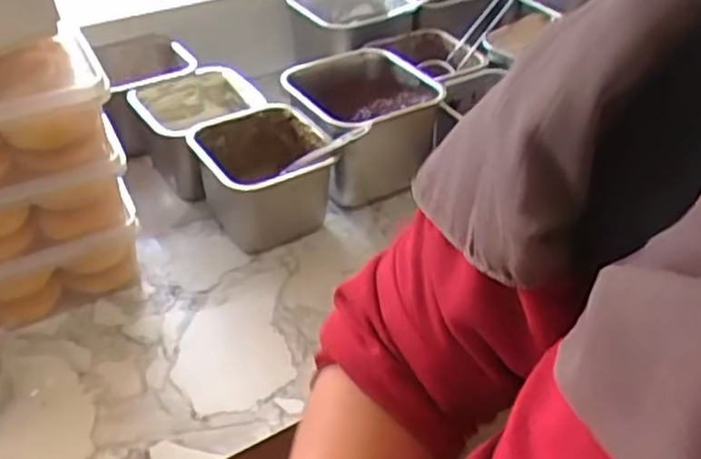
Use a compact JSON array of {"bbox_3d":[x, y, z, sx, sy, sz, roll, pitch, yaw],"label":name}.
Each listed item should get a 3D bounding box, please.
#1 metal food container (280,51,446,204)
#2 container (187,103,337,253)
[{"bbox_3d":[0.016,-0.103,0.741,0.143,0.106,0.144,-19,42,-24],"label":"metal food container"},{"bbox_3d":[-0.084,-0.044,0.698,0.109,0.100,0.119,-25,45,-29],"label":"container"}]

